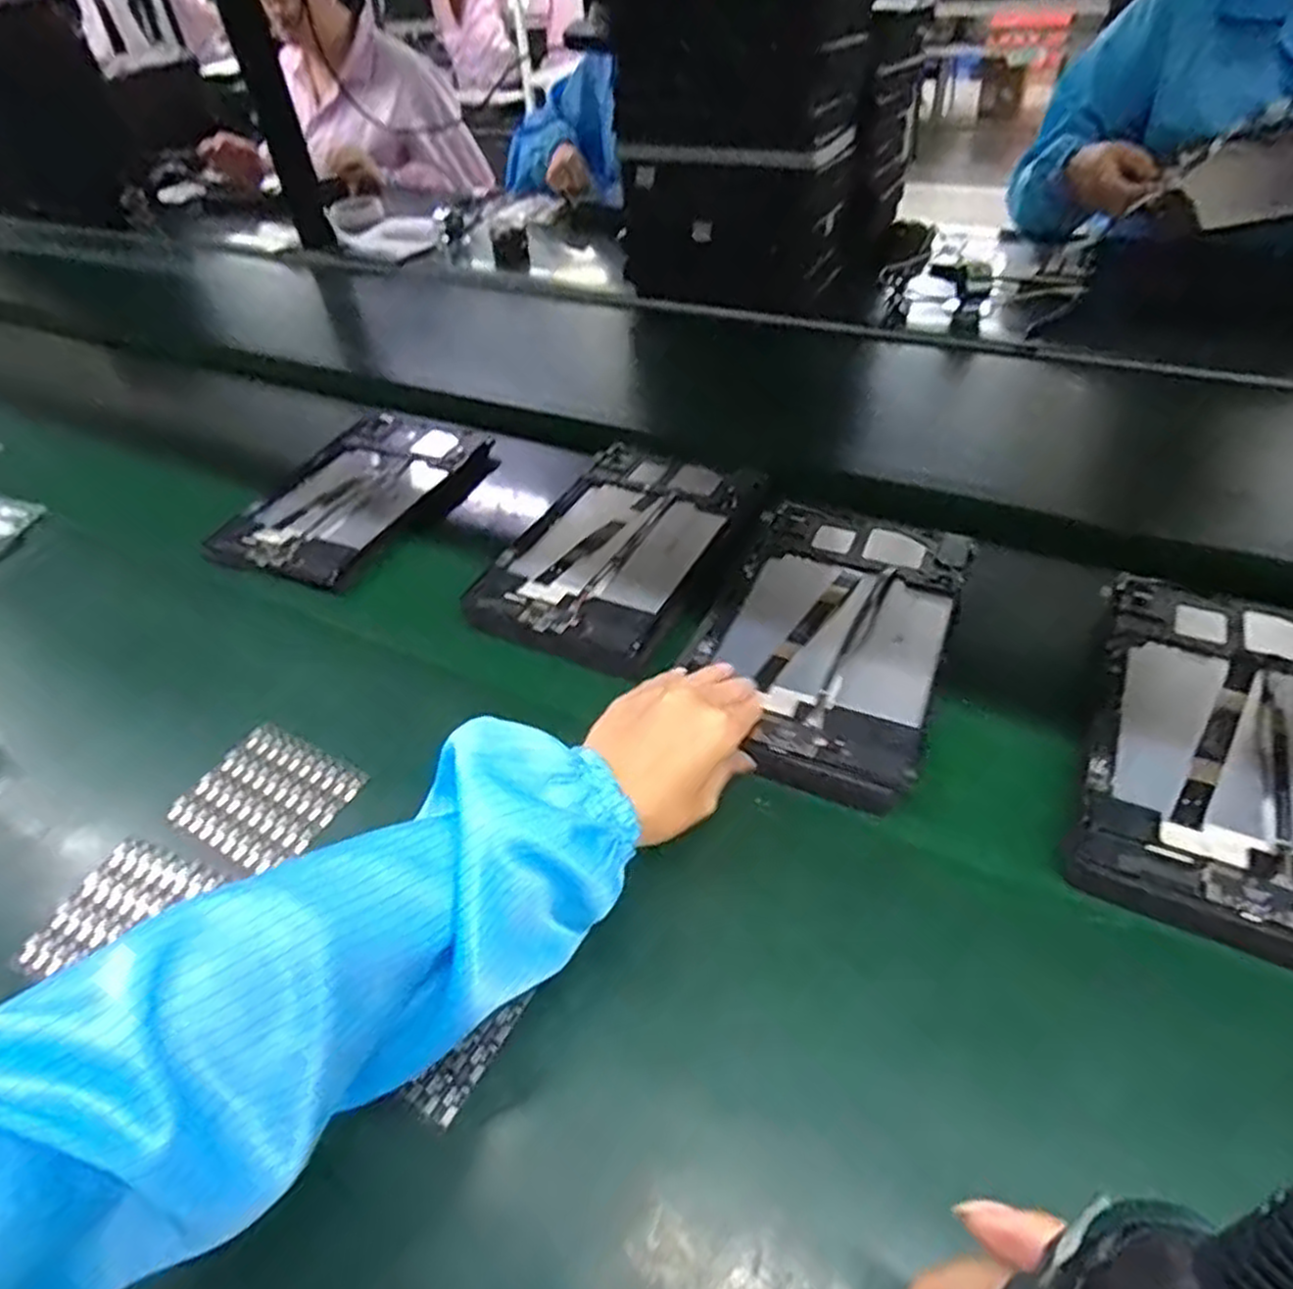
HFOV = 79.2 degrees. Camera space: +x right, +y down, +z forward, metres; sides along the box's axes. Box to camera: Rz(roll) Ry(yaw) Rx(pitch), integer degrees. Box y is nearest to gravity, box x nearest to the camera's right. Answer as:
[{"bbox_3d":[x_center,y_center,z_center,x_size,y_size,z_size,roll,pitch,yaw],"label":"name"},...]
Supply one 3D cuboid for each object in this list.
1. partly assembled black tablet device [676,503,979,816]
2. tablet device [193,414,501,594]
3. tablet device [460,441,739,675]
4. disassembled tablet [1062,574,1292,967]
[{"bbox_3d":[0.119,-0.009,0.516,0.149,0.017,0.236,14,47,21],"label":"partly assembled black tablet device"},{"bbox_3d":[-0.265,-0.137,0.713,0.159,0.026,0.250,17,47,20],"label":"tablet device"},{"bbox_3d":[-0.023,-0.083,0.605,0.144,0.008,0.235,16,48,22],"label":"tablet device"},{"bbox_3d":[0.332,0.059,0.434,0.149,0.020,0.246,17,48,22],"label":"disassembled tablet"}]

